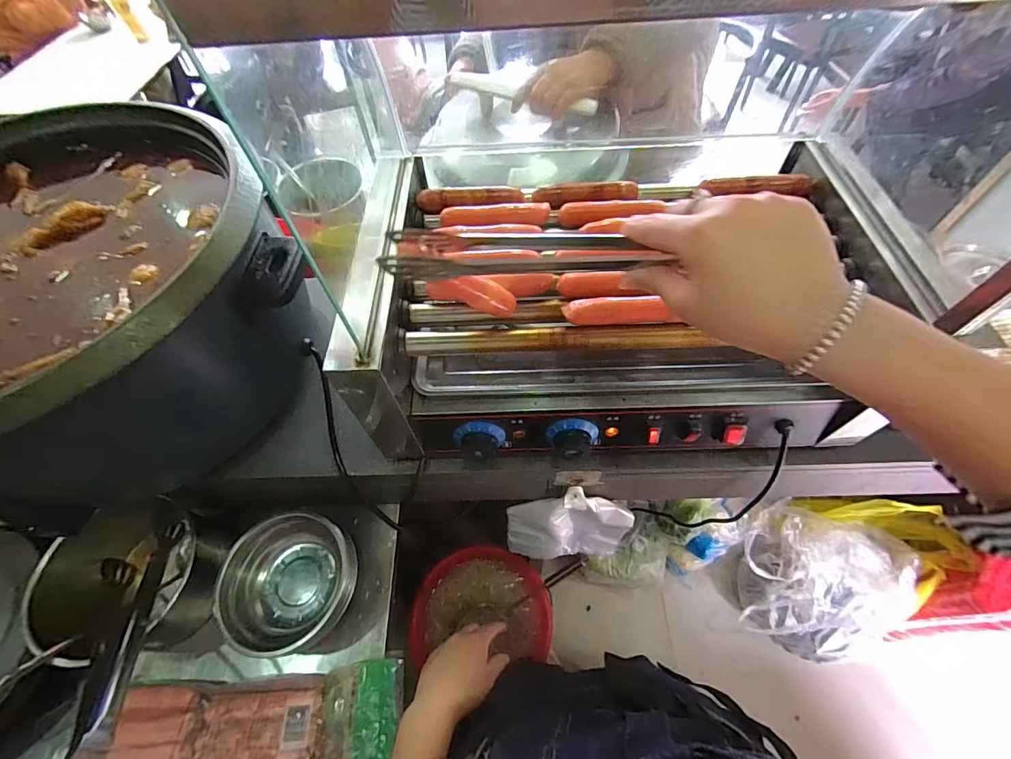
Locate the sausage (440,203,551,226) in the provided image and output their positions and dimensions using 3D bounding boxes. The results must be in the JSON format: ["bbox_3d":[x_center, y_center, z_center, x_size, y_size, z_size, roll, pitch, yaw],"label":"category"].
[{"bbox_3d":[-0.012,-0.190,0.498,0.123,0.018,0.022,-2,58,1],"label":"sausage"}]

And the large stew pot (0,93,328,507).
[{"bbox_3d":[-0.495,-0.078,0.521,0.483,0.260,0.433,6,59,6],"label":"large stew pot"}]

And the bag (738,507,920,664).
[{"bbox_3d":[0.781,0.521,1.108,0.333,0.275,0.292,21,61,15],"label":"bag"}]

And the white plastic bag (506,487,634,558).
[{"bbox_3d":[0.096,0.227,0.670,0.181,0.229,0.051,-3,58,1],"label":"white plastic bag"}]

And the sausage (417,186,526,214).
[{"bbox_3d":[-0.041,-0.219,0.515,0.125,0.020,0.020,-6,58,-1],"label":"sausage"}]

